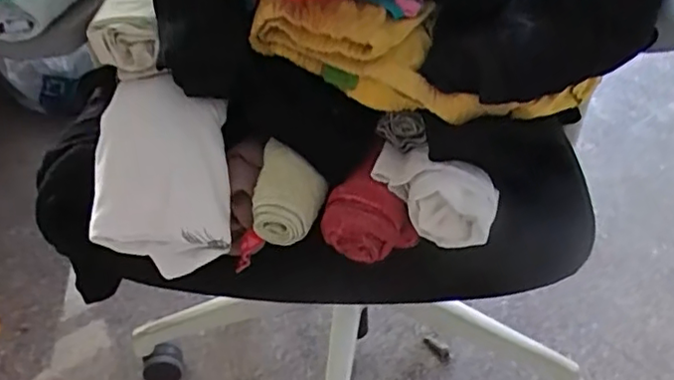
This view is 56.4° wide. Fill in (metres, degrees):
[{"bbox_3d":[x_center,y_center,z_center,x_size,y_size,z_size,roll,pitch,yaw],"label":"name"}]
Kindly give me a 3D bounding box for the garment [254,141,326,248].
[{"bbox_3d":[-0.043,0.001,0.573,0.062,0.050,0.083,1,37,5],"label":"garment"}]

